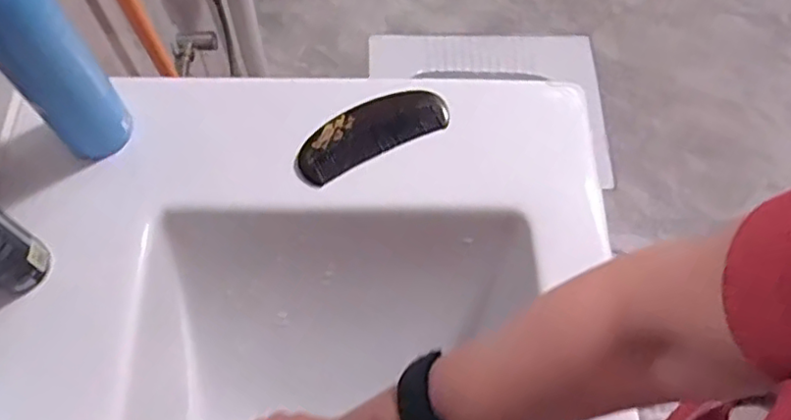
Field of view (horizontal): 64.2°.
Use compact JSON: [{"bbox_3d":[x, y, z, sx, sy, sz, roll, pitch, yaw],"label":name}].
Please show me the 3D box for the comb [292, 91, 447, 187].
[{"bbox_3d":[-0.023,-0.071,0.562,0.144,0.011,0.051,-26,69,-13],"label":"comb"}]

